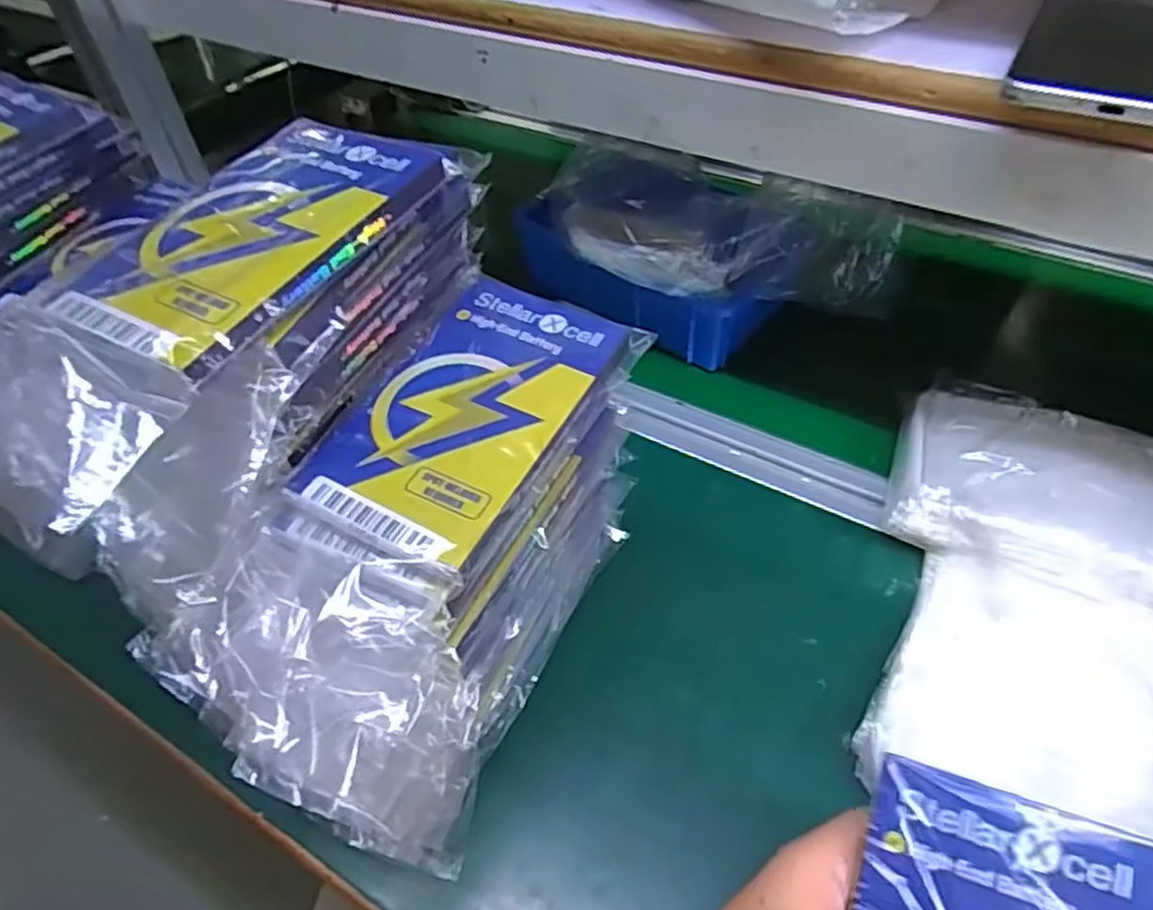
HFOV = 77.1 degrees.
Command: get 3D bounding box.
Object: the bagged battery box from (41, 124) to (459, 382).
[{"bbox_3d":[-0.113,-0.083,0.265,0.080,0.014,0.138,21,52,19],"label":"bagged battery box"}]

